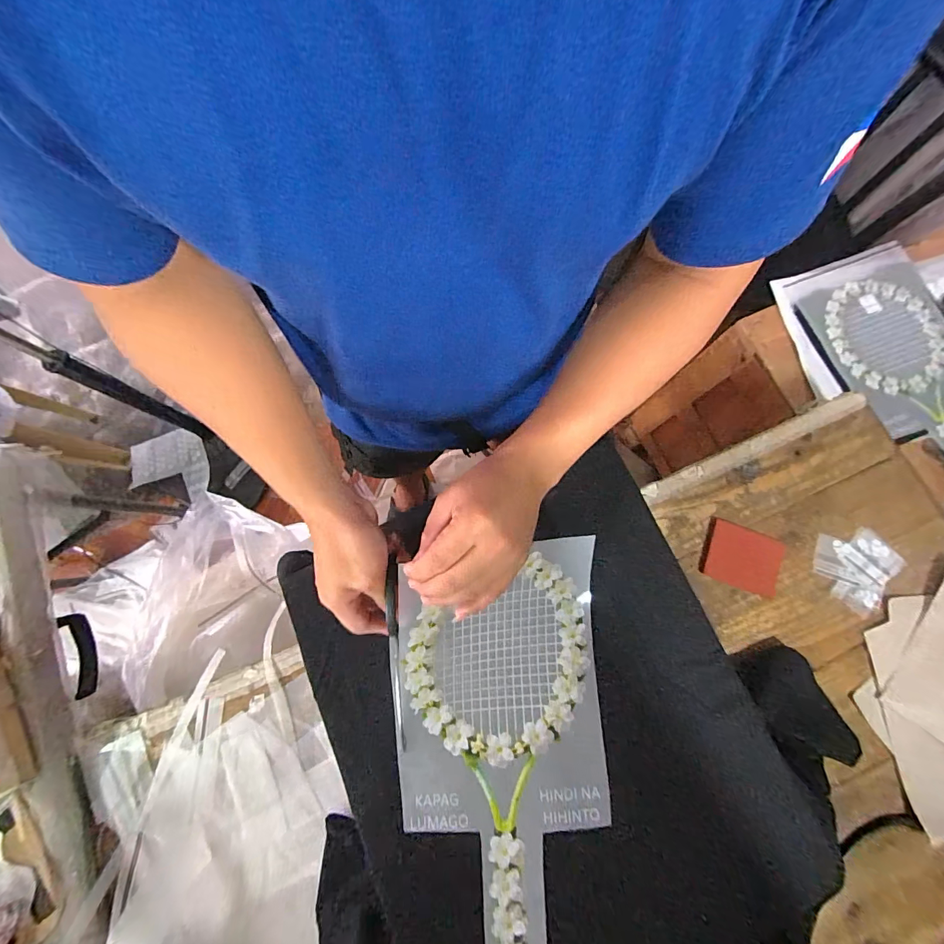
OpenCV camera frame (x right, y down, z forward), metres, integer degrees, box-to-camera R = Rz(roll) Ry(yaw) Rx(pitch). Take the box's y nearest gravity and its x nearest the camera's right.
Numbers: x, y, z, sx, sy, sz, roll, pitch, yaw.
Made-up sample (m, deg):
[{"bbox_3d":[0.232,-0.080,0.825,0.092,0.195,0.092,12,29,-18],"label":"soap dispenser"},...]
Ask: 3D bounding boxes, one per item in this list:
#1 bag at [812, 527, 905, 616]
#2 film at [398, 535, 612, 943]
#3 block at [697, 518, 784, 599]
[{"bbox_3d":[0.500,0.121,0.536,0.090,0.012,0.100,36,83,8],"label":"bag"},{"bbox_3d":[0.031,0.249,0.359,0.184,0.076,0.360,-2,76,-1],"label":"film"},{"bbox_3d":[0.359,0.113,0.541,0.102,0.011,0.077,18,81,5],"label":"block"}]

